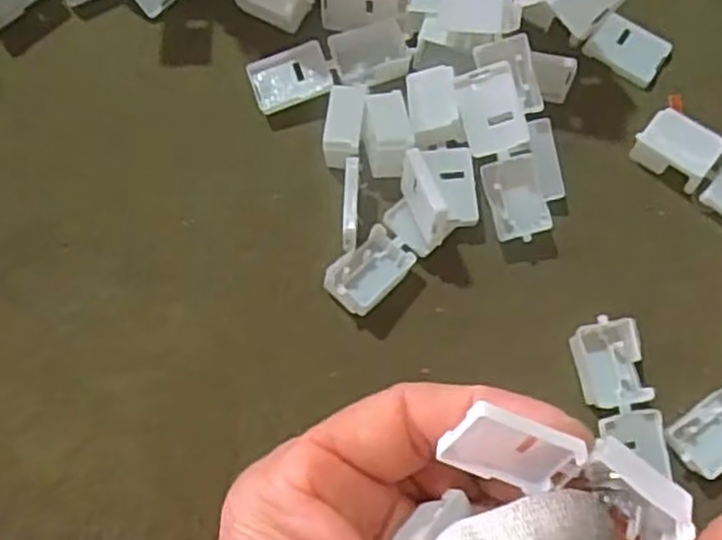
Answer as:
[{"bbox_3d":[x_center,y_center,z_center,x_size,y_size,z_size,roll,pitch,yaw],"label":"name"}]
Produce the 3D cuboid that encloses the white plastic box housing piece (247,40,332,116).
[{"bbox_3d":[-0.025,-0.067,0.262,0.027,0.008,0.020,-19,76,-6],"label":"white plastic box housing piece"}]

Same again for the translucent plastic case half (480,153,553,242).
[{"bbox_3d":[0.051,-0.023,0.244,0.018,0.007,0.026,-15,86,9],"label":"translucent plastic case half"}]

